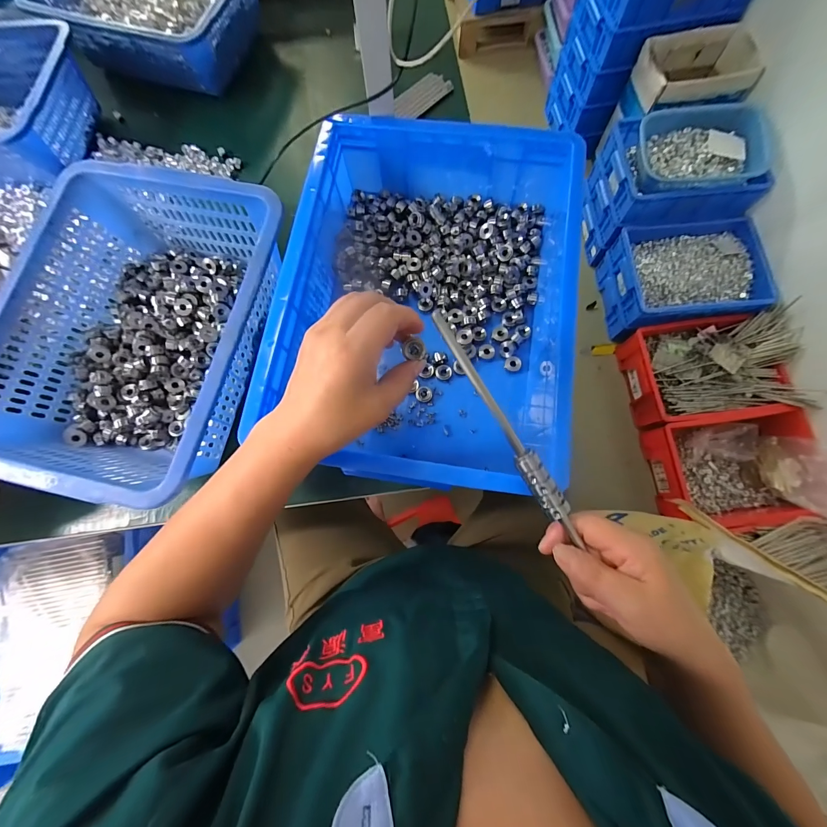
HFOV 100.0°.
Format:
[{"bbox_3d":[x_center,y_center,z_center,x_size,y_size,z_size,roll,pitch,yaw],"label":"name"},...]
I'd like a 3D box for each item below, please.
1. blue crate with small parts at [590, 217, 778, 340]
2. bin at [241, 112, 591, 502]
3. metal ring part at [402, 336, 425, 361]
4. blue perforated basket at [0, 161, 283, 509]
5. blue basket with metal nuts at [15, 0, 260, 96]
[{"bbox_3d":[0.923,-0.462,1.194,0.467,0.167,0.347,-5,77,0],"label":"blue crate with small parts"},{"bbox_3d":[0.015,-0.135,0.406,0.303,0.106,0.408,7,77,3],"label":"bin"},{"bbox_3d":[0.000,-0.052,0.280,0.018,0.010,0.016,-10,103,-13],"label":"metal ring part"},{"bbox_3d":[-0.300,-0.090,0.398,0.269,0.100,0.345,16,78,5],"label":"blue perforated basket"},{"bbox_3d":[-0.405,-0.635,0.549,0.329,0.096,0.230,13,78,4],"label":"blue basket with metal nuts"}]

